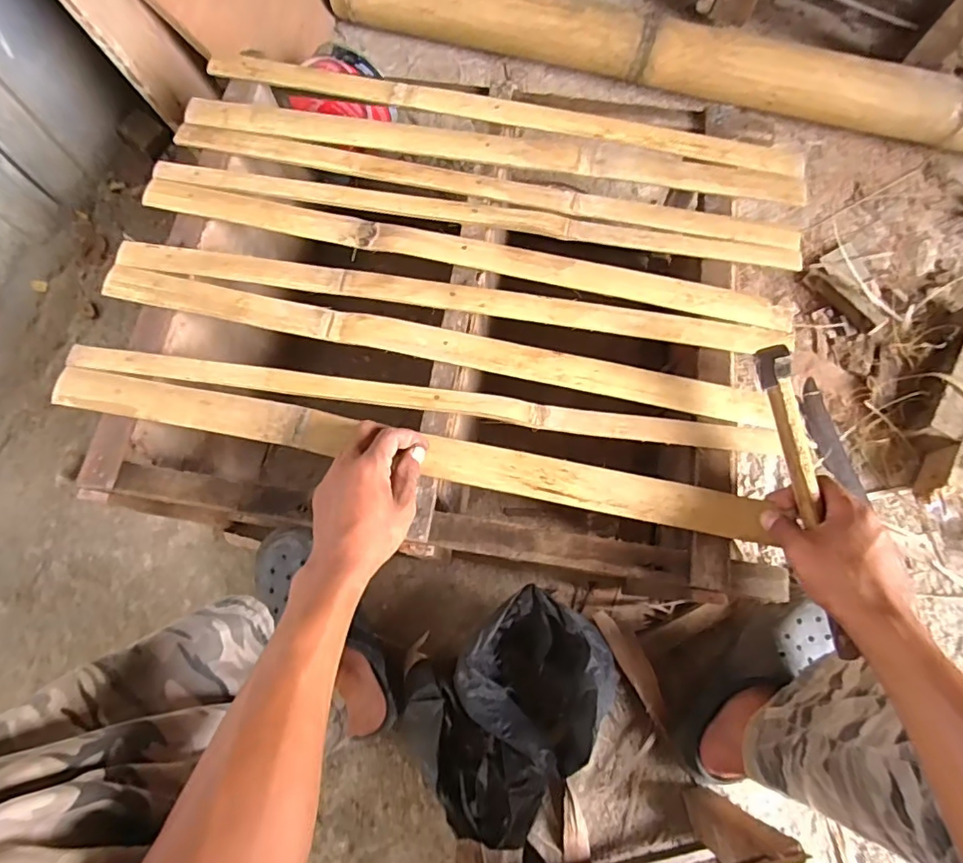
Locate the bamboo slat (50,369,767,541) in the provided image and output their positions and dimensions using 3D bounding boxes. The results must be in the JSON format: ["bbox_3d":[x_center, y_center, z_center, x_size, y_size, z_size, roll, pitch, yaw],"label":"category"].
[{"bbox_3d":[-0.074,0.016,0.491,0.644,0.011,0.037,11,73,4],"label":"bamboo slat"}]

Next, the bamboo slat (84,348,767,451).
[{"bbox_3d":[-0.057,-0.031,0.499,0.655,0.011,0.028,7,73,1],"label":"bamboo slat"}]

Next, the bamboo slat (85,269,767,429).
[{"bbox_3d":[-0.054,-0.089,0.518,0.644,0.013,0.043,13,73,3],"label":"bamboo slat"}]

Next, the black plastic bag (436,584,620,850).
[{"bbox_3d":[0.043,0.334,0.633,0.188,0.102,0.260,40,76,10],"label":"black plastic bag"}]

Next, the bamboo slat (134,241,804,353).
[{"bbox_3d":[-0.036,-0.132,0.535,0.652,0.010,0.032,9,79,3],"label":"bamboo slat"}]

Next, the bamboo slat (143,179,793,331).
[{"bbox_3d":[-0.027,-0.182,0.553,0.662,0.012,0.033,13,72,4],"label":"bamboo slat"}]

